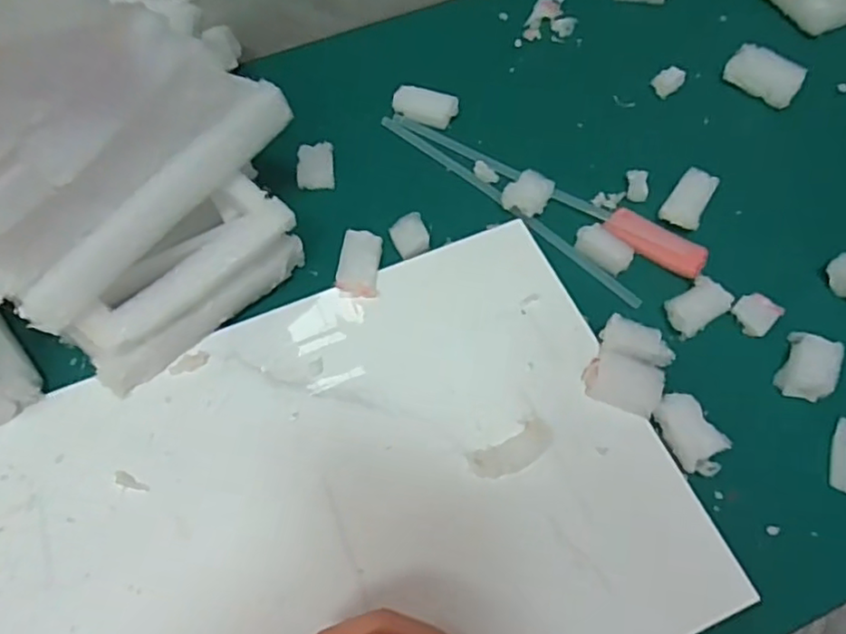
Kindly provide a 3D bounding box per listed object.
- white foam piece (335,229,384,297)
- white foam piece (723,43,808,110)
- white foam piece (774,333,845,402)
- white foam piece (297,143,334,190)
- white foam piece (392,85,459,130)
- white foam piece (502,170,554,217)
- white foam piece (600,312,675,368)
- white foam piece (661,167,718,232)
[{"bbox_3d":[-0.047,-0.041,0.472,0.029,0.006,0.053,6,63,3],"label":"white foam piece"},{"bbox_3d":[0.302,-0.215,0.559,0.062,0.018,0.043,31,67,15],"label":"white foam piece"},{"bbox_3d":[0.263,0.033,0.426,0.032,0.017,0.043,25,65,13],"label":"white foam piece"},{"bbox_3d":[-0.090,-0.127,0.531,0.030,0.006,0.049,-5,63,-2],"label":"white foam piece"},{"bbox_3d":[0.001,-0.185,0.555,0.055,0.016,0.028,22,65,11],"label":"white foam piece"},{"bbox_3d":[0.083,-0.097,0.500,0.032,0.014,0.038,28,66,14],"label":"white foam piece"},{"bbox_3d":[0.146,0.018,0.431,0.048,0.016,0.023,20,64,10],"label":"white foam piece"},{"bbox_3d":[0.208,-0.091,0.494,0.029,0.020,0.047,26,66,13],"label":"white foam piece"}]

